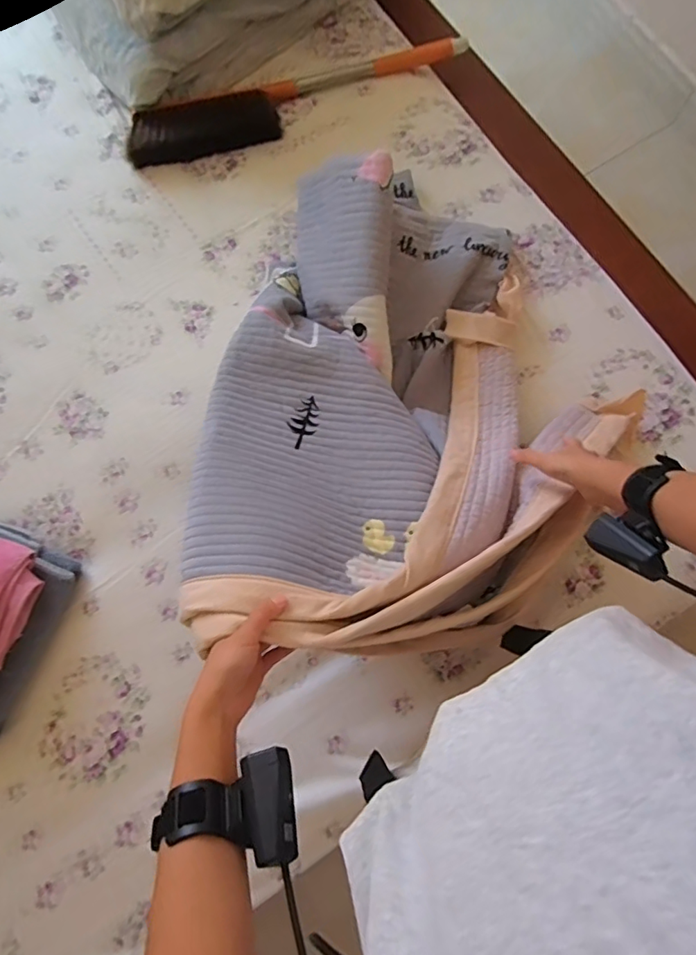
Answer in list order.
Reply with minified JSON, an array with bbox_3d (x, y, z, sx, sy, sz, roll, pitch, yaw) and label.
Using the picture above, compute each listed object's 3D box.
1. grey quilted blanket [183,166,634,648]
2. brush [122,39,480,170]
[{"bbox_3d":[0.101,-0.127,0.666,0.514,0.238,0.628,4,78,0],"label":"grey quilted blanket"},{"bbox_3d":[-0.091,-0.700,0.959,0.644,0.065,0.122,-20,79,-5],"label":"brush"}]

